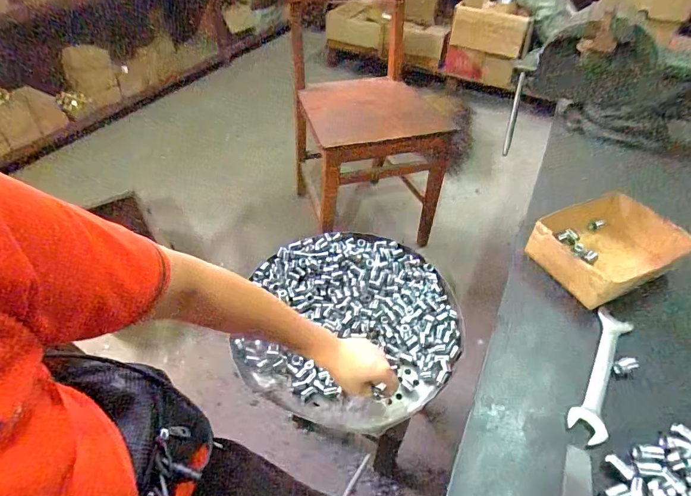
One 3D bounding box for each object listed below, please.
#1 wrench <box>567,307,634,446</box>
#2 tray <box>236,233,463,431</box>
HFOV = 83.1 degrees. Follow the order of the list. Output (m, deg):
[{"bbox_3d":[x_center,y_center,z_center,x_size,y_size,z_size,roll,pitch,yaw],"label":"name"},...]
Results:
[{"bbox_3d":[0.269,0.128,0.409,0.033,0.004,0.165,29,51,22],"label":"wrench"},{"bbox_3d":[0.013,0.118,0.684,0.357,0.044,0.365,2,46,-2],"label":"tray"}]

